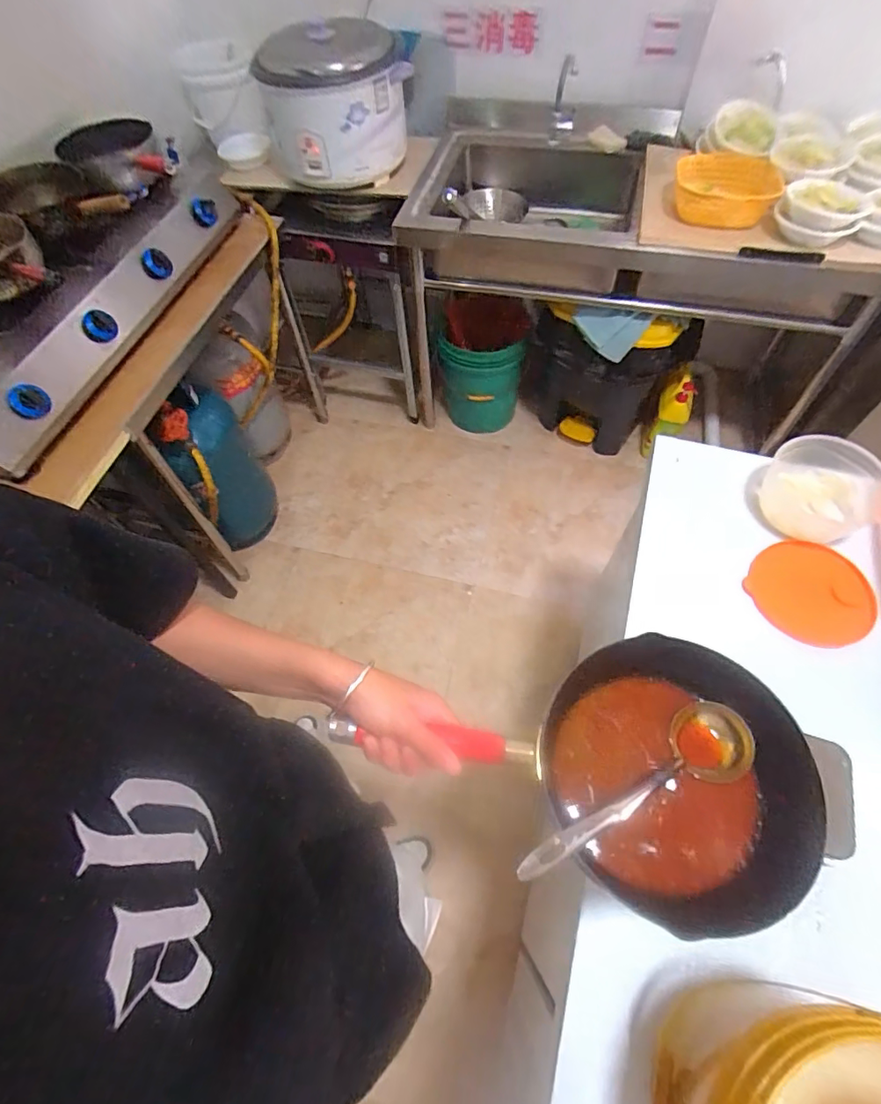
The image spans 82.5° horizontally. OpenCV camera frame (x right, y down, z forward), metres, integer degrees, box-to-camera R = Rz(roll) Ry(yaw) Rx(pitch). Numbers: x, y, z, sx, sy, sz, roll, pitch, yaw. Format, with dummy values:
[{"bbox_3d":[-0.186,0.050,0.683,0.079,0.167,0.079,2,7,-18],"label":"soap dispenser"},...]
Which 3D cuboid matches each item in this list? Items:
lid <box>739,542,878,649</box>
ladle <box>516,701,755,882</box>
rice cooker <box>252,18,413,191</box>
[{"bbox_3d":[0.519,0.056,0.704,0.151,0.014,0.141,-6,68,15],"label":"lid"},{"bbox_3d":[0.166,0.199,0.420,0.260,0.051,0.075,-12,58,-30],"label":"ladle"},{"bbox_3d":[-0.267,-1.128,1.283,0.320,0.253,0.307,-28,63,-12],"label":"rice cooker"}]

